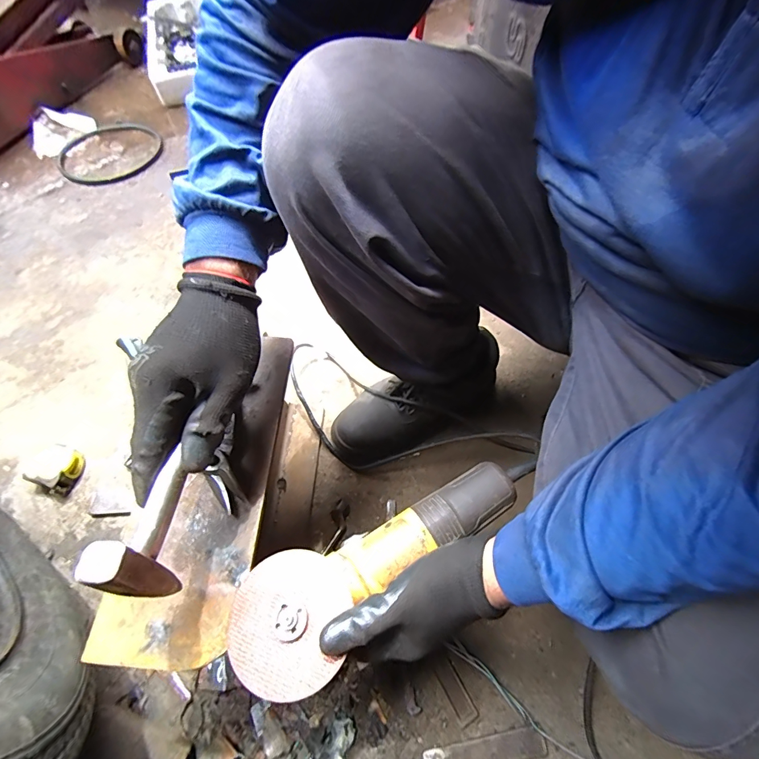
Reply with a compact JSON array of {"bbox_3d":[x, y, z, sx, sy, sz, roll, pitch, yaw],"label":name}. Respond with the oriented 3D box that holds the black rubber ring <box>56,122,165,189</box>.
[{"bbox_3d":[-0.731,-0.622,1.054,0.282,0.011,0.279,1,61,-1],"label":"black rubber ring"}]

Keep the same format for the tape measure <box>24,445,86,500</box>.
[{"bbox_3d":[-0.514,0.143,0.617,0.071,0.043,0.076,15,63,9],"label":"tape measure"}]

